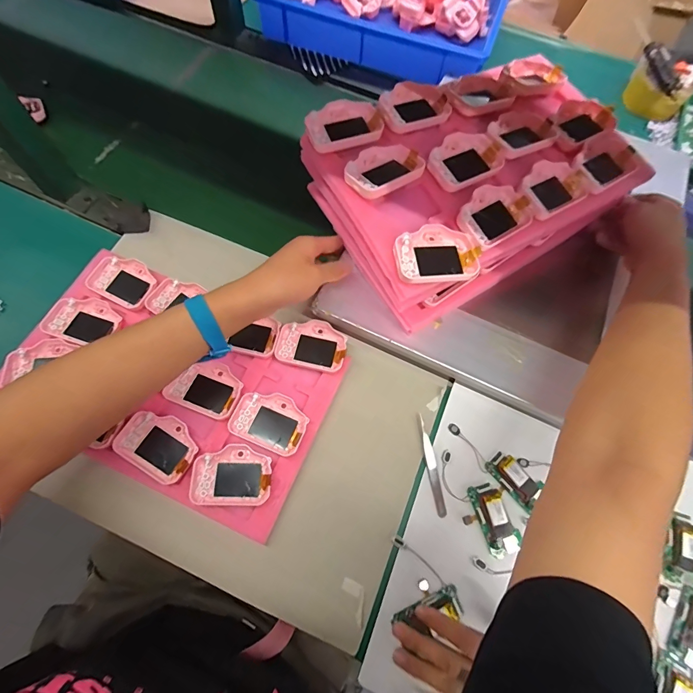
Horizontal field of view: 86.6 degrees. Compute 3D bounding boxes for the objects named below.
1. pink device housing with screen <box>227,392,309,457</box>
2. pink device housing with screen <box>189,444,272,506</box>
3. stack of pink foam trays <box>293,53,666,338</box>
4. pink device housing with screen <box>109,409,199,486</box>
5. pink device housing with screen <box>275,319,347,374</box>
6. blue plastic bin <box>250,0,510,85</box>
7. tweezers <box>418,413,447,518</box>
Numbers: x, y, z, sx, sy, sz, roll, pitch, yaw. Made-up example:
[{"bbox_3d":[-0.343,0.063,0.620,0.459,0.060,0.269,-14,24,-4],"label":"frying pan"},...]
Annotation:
[{"bbox_3d":[-0.088,0.087,0.429,0.083,0.015,0.061,23,70,6],"label":"pink device housing with screen"},{"bbox_3d":[-0.125,0.142,0.405,0.083,0.017,0.060,2,69,-2],"label":"pink device housing with screen"},{"bbox_3d":[0.152,-0.213,0.455,0.354,0.098,0.246,-29,73,-12],"label":"stack of pink foam trays"},{"bbox_3d":[-0.209,0.110,0.413,0.083,0.021,0.061,27,71,8],"label":"pink device housing with screen"},{"bbox_3d":[-0.043,-0.002,0.462,0.083,0.019,0.058,11,69,2],"label":"pink device housing with screen"},{"bbox_3d":[0.075,-0.659,0.706,0.432,0.074,0.296,21,68,5],"label":"blue plastic bin"},{"bbox_3d":[0.099,0.138,0.431,0.011,0.004,0.114,-8,70,-5],"label":"tweezers"}]

